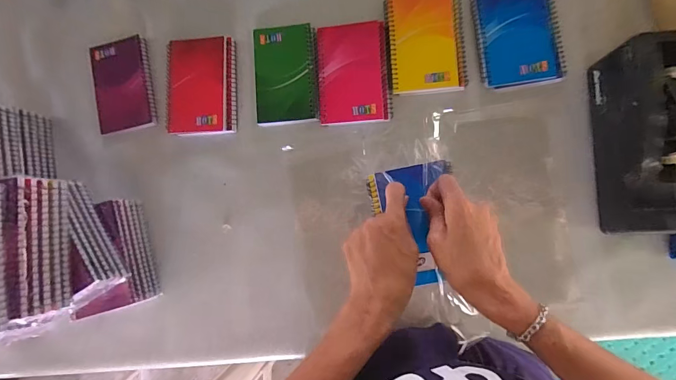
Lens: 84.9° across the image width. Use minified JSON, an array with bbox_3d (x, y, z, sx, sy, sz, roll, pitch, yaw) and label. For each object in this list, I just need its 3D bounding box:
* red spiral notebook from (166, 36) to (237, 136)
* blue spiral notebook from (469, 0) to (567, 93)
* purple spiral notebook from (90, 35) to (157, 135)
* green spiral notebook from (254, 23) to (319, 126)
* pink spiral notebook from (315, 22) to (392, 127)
[{"bbox_3d":[-0.188,-0.142,0.506,0.097,0.006,0.131,-1,87,5],"label":"red spiral notebook"},{"bbox_3d":[0.223,-0.193,0.458,0.098,0.013,0.131,-8,86,5],"label":"blue spiral notebook"},{"bbox_3d":[-0.306,-0.148,0.525,0.083,0.009,0.129,-10,86,5],"label":"purple spiral notebook"},{"bbox_3d":[-0.069,-0.155,0.499,0.085,0.012,0.130,-2,86,5],"label":"green spiral notebook"},{"bbox_3d":[0.020,-0.151,0.480,0.091,0.008,0.128,-4,86,5],"label":"pink spiral notebook"}]

